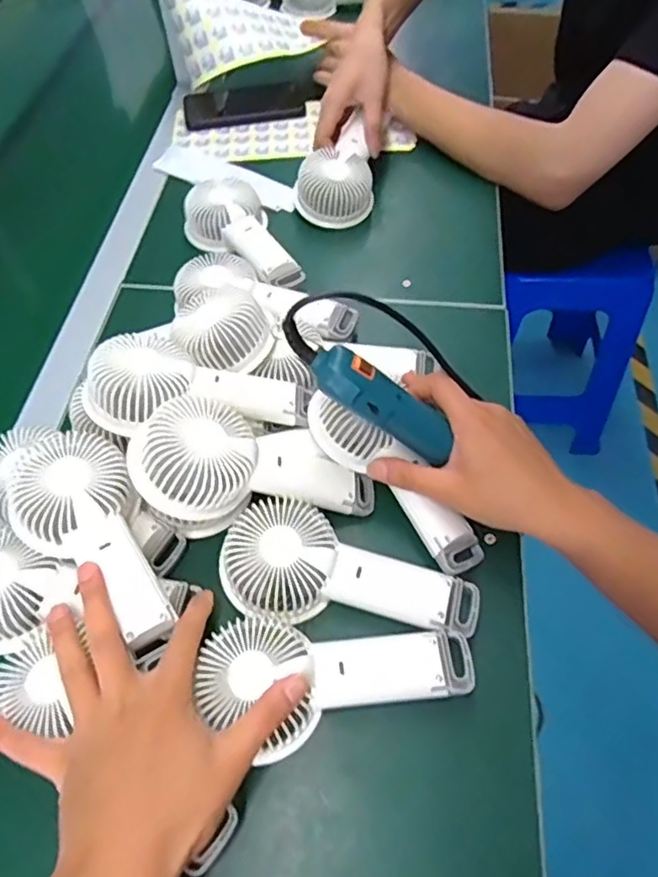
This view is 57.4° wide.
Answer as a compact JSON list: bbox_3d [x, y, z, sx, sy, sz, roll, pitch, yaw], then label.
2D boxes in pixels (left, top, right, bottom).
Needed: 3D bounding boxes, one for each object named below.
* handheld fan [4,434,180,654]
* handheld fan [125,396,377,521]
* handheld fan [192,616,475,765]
[{"bbox_3d":[-0.162,0.064,0.419,0.080,0.039,0.176,-35,75,-19],"label":"handheld fan"},{"bbox_3d":[-0.052,0.013,0.450,0.170,0.051,0.084,10,53,-27],"label":"handheld fan"},{"bbox_3d":[0.005,0.155,0.388,0.172,0.032,0.082,-1,58,0],"label":"handheld fan"}]

